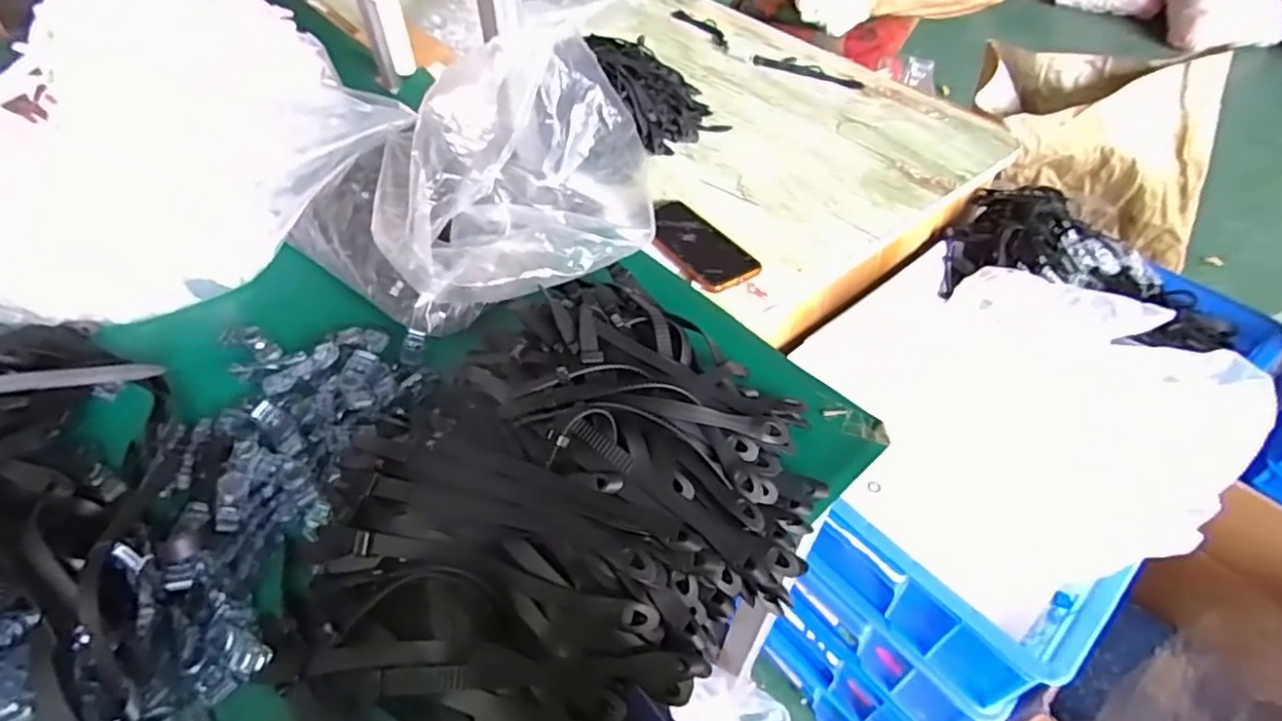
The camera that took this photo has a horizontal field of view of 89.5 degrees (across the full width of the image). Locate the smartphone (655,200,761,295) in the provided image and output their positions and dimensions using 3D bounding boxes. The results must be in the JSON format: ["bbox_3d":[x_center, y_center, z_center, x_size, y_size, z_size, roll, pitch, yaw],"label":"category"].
[{"bbox_3d":[0.061,-0.137,0.759,0.094,0.011,0.152,-22,55,-29],"label":"smartphone"}]

